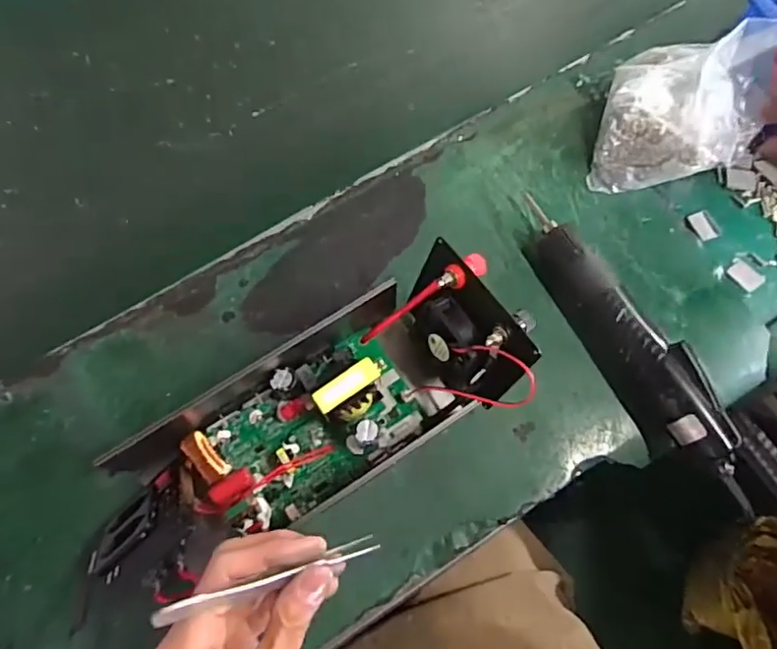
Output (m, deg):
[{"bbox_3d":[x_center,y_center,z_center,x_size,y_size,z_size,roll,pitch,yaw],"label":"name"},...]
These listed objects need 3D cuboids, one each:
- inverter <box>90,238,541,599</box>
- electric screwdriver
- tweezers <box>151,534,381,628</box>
[{"bbox_3d":[-0.052,0.060,0.365,0.265,0.089,0.105,-32,75,-10],"label":"inverter"},{"bbox_3d":[0.175,0.012,0.416,0.049,0.040,0.254,-28,74,-9],"label":"electric screwdriver"},{"bbox_3d":[-0.055,0.127,0.284,0.120,0.006,0.008,-5,69,-34],"label":"tweezers"}]

